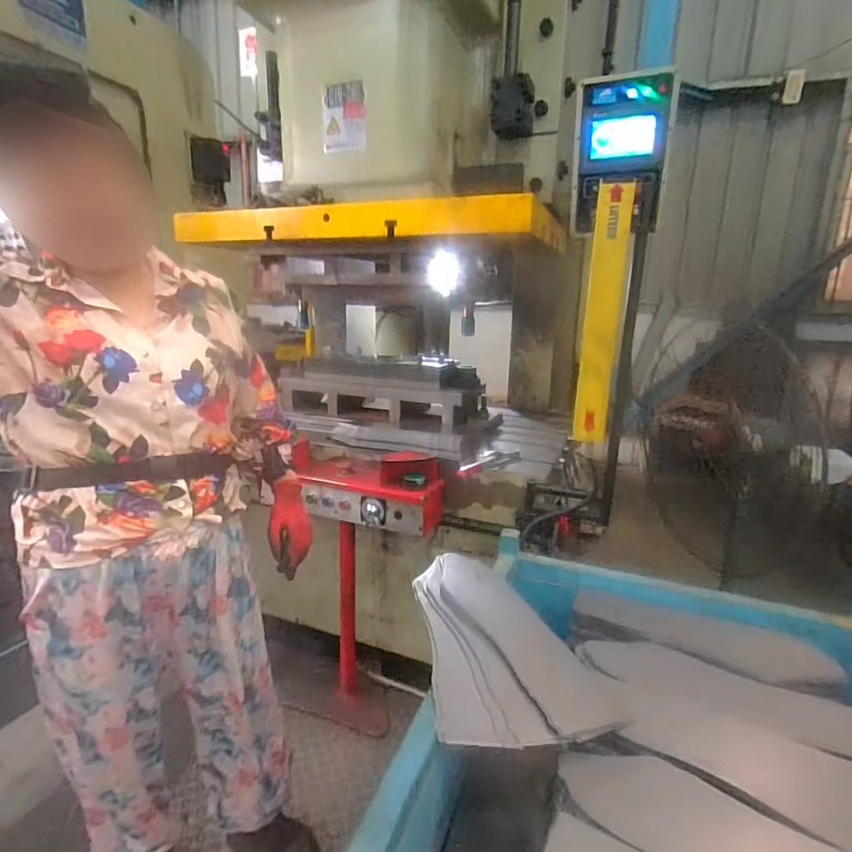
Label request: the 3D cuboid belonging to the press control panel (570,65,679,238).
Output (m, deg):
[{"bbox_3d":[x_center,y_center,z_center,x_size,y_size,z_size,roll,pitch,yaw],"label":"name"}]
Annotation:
[{"bbox_3d":[0.517,-0.723,1.327,0.244,0.354,0.065,8,15,28],"label":"press control panel"}]

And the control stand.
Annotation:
[{"bbox_3d":[-0.202,0.472,1.430,0.445,0.787,0.222,5,14,16],"label":"control stand"}]

